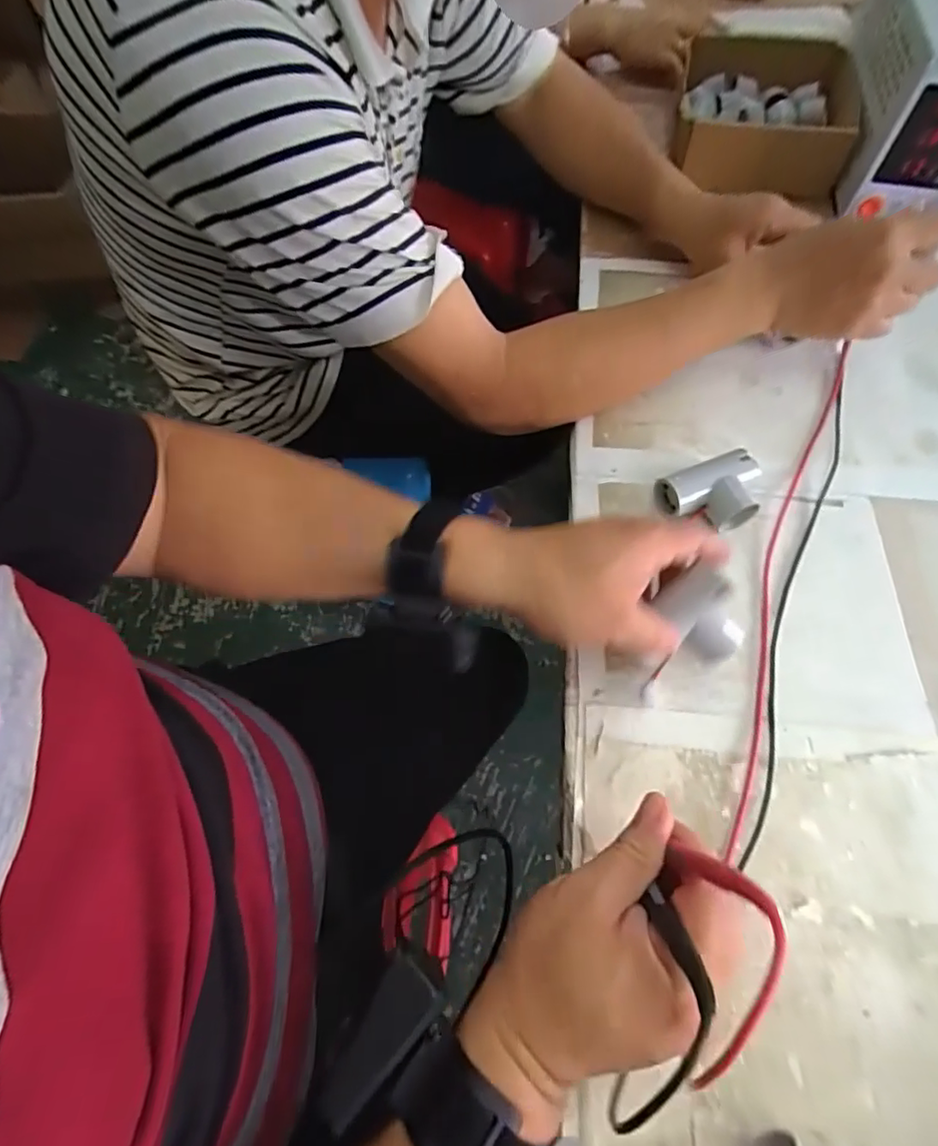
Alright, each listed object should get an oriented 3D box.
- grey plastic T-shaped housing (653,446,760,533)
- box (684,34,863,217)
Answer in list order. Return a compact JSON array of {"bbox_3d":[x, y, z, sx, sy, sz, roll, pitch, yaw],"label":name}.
[{"bbox_3d":[0.192,-0.061,0.439,0.074,0.028,0.054,-17,63,-9],"label":"grey plastic T-shaped housing"},{"bbox_3d":[0.348,-0.545,0.674,0.191,0.073,0.239,11,62,6],"label":"box"}]

